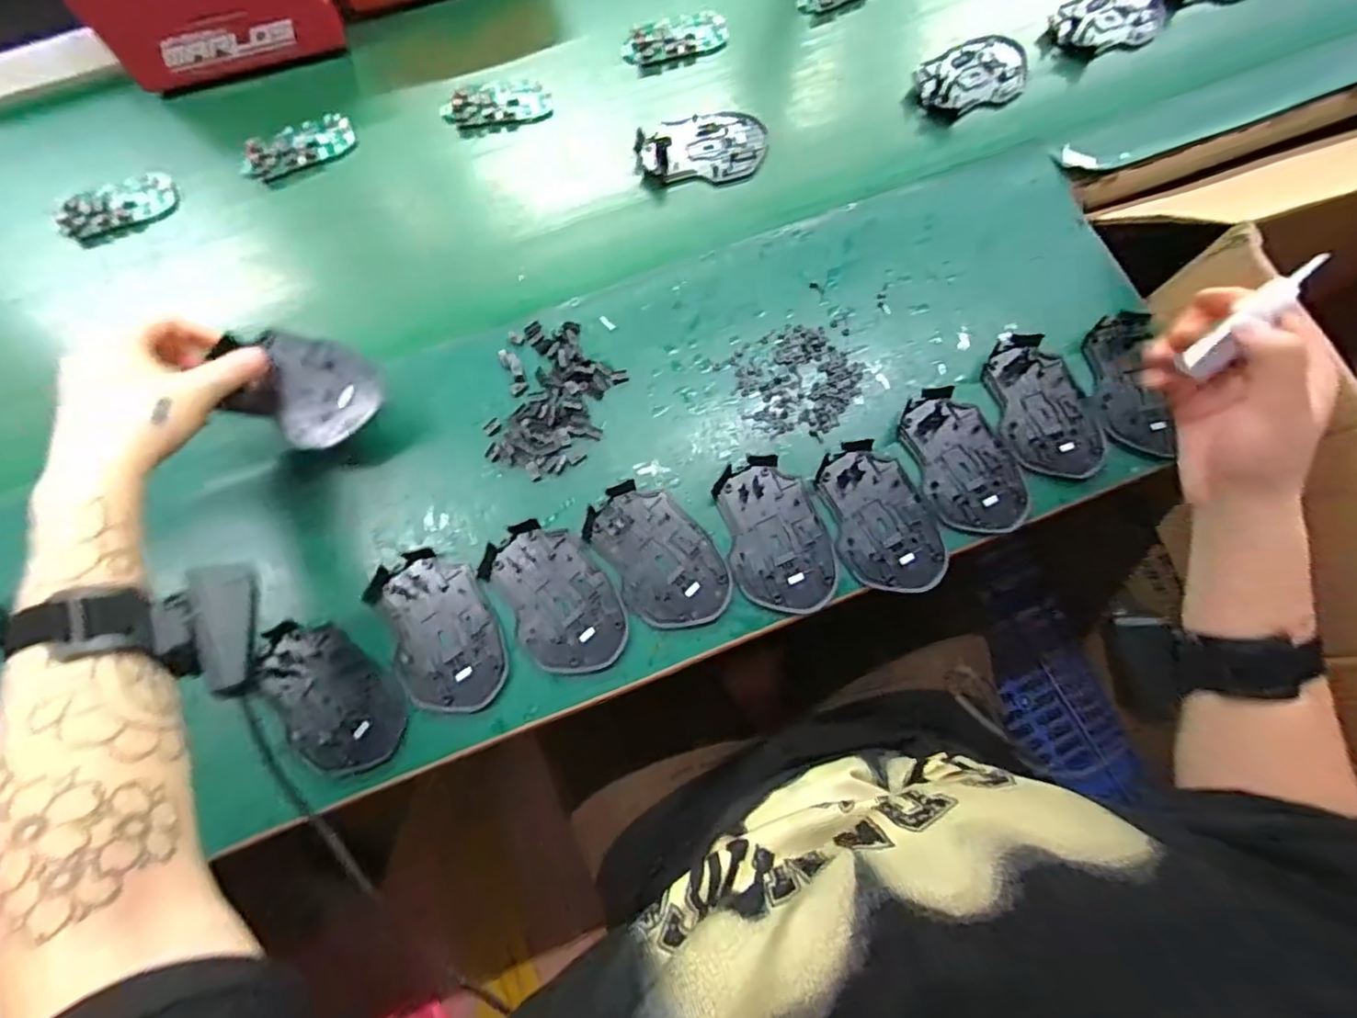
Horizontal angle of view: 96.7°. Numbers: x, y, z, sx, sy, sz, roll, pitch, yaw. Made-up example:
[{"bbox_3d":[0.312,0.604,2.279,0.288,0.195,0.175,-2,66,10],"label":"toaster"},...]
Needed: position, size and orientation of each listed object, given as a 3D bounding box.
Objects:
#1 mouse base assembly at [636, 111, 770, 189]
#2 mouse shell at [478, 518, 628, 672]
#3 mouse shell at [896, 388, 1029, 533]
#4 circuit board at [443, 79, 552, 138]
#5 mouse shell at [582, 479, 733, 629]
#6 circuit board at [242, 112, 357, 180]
[{"bbox_3d":[0.021,-0.323,0.540,0.114,0.015,0.068,1,76,0],"label":"mouse base assembly"},{"bbox_3d":[-0.086,0.062,0.425,0.071,0.012,0.112,-40,79,-9],"label":"mouse shell"},{"bbox_3d":[0.215,-0.037,0.450,0.071,0.011,0.113,-18,77,-5],"label":"mouse shell"},{"bbox_3d":[-0.166,-0.371,0.550,0.096,0.015,0.054,-16,77,-4],"label":"circuit board"},{"bbox_3d":[-0.014,0.033,0.434,0.072,0.010,0.112,-33,78,-8],"label":"mouse shell"},{"bbox_3d":[-0.340,-0.325,0.539,0.097,0.013,0.045,-28,78,-7],"label":"circuit board"}]

